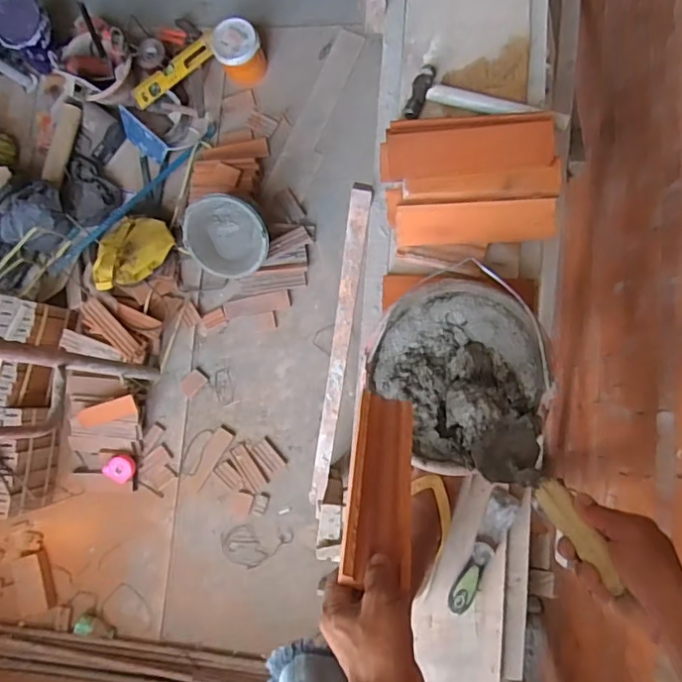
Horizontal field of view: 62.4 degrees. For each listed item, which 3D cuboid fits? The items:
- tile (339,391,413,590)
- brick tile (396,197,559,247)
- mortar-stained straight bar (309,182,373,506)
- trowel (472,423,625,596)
[{"bbox_3d":[0.042,0.135,0.564,0.062,0.220,0.014,10,129,2],"label":"tile"},{"bbox_3d":[0.198,-0.176,0.838,0.227,0.015,0.069,1,123,13],"label":"brick tile"},{"bbox_3d":[-0.009,0.069,1.162,0.042,0.030,0.801,10,125,2],"label":"mortar-stained straight bar"},{"bbox_3d":[0.202,0.147,0.583,0.074,0.220,0.040,-24,112,0],"label":"trowel"}]

